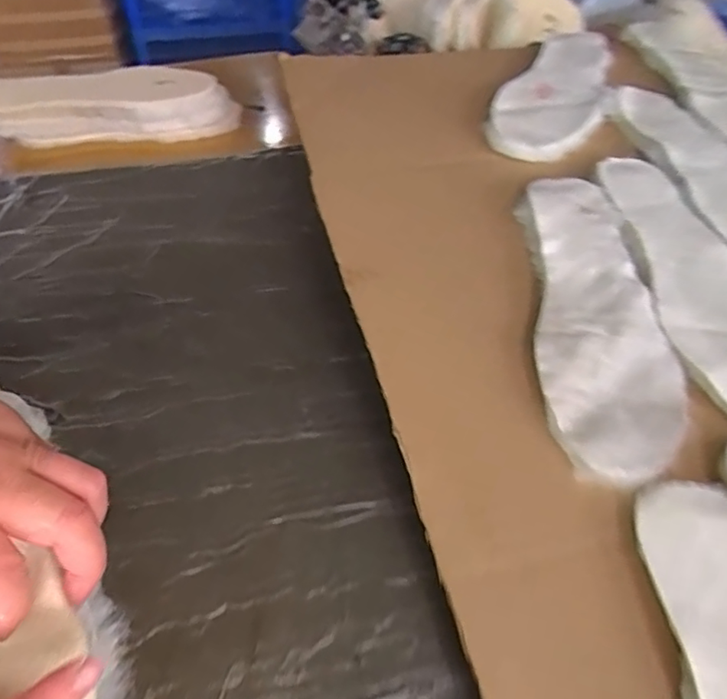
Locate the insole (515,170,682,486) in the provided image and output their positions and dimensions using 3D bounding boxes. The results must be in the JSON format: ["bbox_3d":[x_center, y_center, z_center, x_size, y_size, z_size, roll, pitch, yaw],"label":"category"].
[{"bbox_3d":[0.163,-0.034,0.399,0.089,0.012,0.272,1,53,2],"label":"insole"}]

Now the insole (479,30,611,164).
[{"bbox_3d":[0.212,-0.281,0.593,0.098,0.015,0.275,26,57,12],"label":"insole"}]

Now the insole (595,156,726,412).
[{"bbox_3d":[0.250,-0.063,0.426,0.091,0.010,0.274,-6,53,-5],"label":"insole"}]

